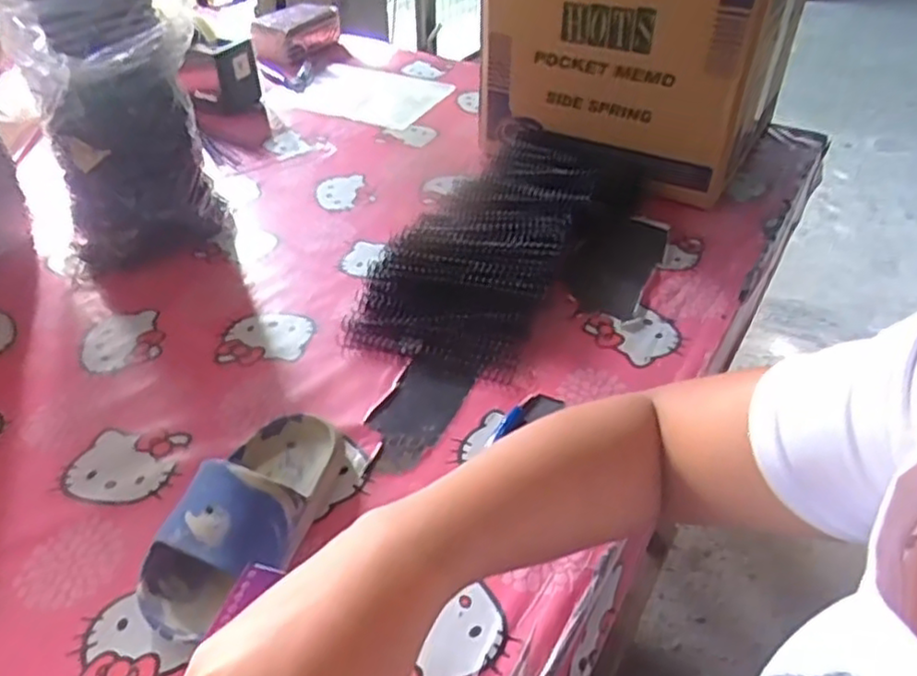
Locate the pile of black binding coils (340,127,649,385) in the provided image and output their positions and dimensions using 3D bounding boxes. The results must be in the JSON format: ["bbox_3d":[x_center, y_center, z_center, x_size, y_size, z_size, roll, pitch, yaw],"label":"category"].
[{"bbox_3d":[0.047,-0.104,0.705,0.187,0.053,0.377,21,44,22],"label":"pile of black binding coils"}]

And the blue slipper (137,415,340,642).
[{"bbox_3d":[-0.134,0.108,0.456,0.074,0.059,0.169,13,42,14],"label":"blue slipper"}]

